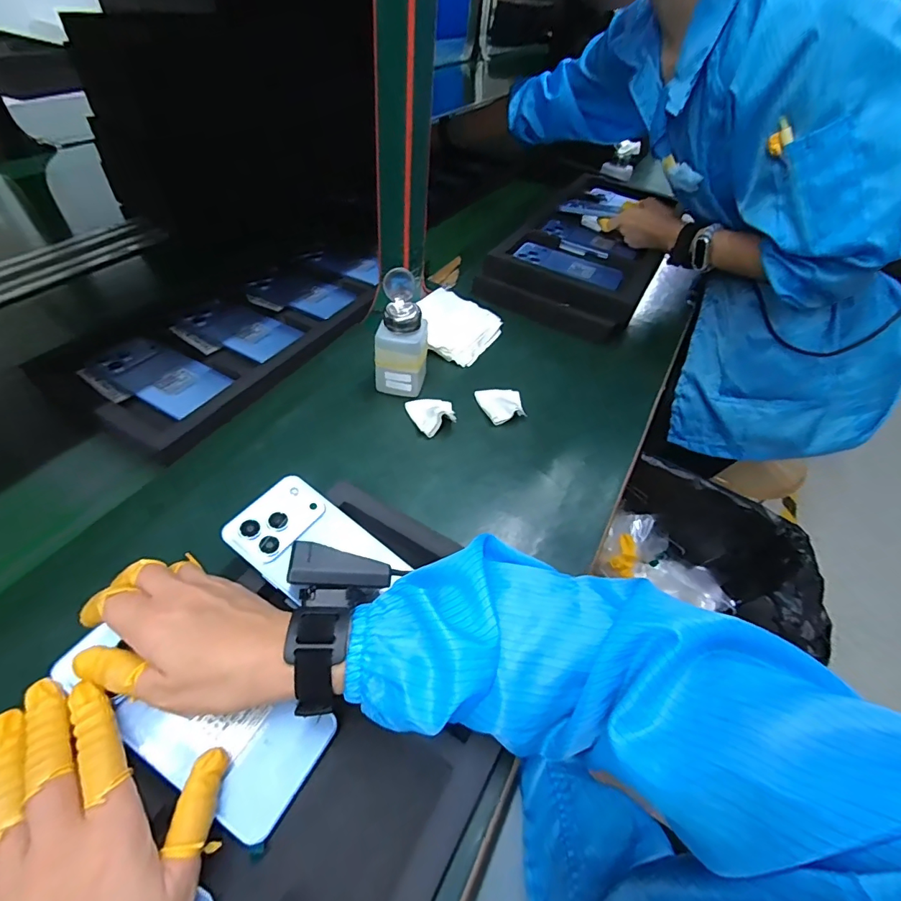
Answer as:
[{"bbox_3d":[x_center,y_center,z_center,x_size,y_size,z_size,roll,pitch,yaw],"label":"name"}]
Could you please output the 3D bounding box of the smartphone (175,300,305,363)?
[{"bbox_3d":[-0.269,-0.156,0.587,0.155,0.012,0.077,26,53,16],"label":"smartphone"}]

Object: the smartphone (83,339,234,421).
[{"bbox_3d":[-0.333,-0.088,0.519,0.166,0.008,0.072,27,53,16],"label":"smartphone"}]

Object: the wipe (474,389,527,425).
[{"bbox_3d":[0.060,-0.053,0.527,0.051,0.014,0.049,-6,51,-10],"label":"wipe"}]

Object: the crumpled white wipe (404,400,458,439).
[{"bbox_3d":[-0.019,-0.044,0.506,0.049,0.022,0.054,-12,52,-15],"label":"crumpled white wipe"}]

